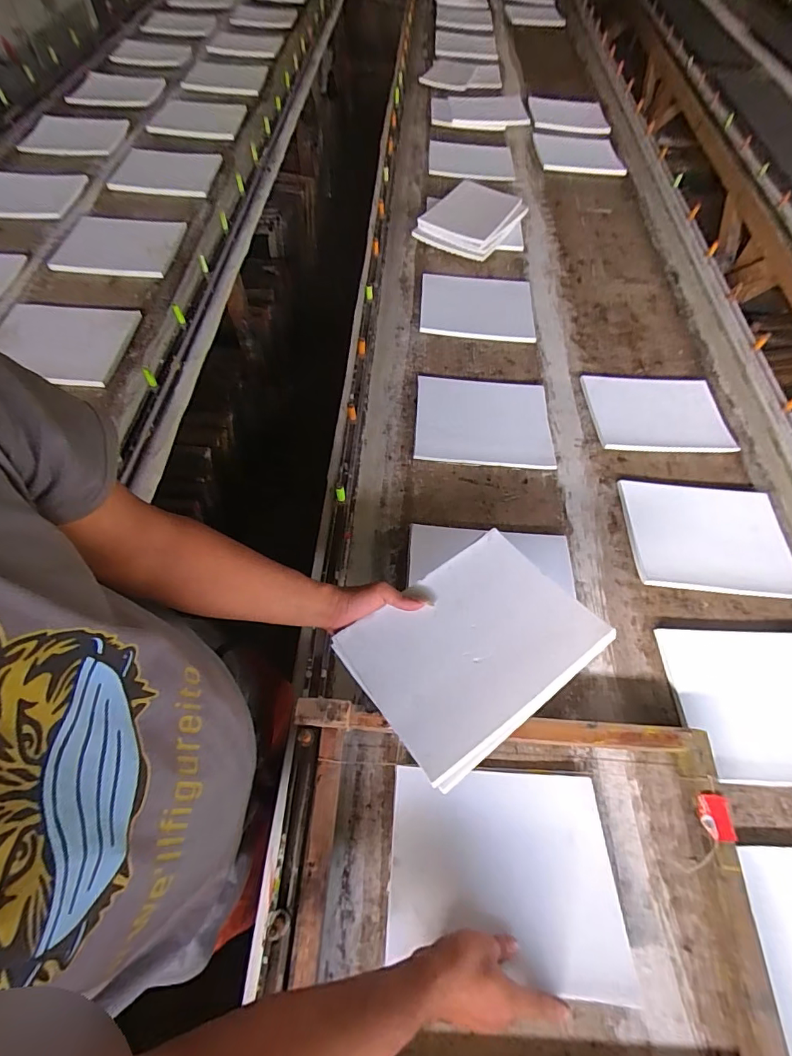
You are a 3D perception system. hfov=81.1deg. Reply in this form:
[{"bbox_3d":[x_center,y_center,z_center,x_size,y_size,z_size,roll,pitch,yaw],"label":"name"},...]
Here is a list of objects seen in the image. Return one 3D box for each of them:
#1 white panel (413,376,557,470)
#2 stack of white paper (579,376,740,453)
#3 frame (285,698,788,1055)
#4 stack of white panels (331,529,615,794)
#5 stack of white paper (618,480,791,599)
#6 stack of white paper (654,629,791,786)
[{"bbox_3d":[0.178,-0.222,0.949,0.272,0.012,0.230,3,61,1],"label":"white panel"},{"bbox_3d":[0.550,-0.246,0.980,0.280,0.009,0.210,0,61,-1],"label":"stack of white paper"},{"bbox_3d":[0.139,0.438,0.525,0.556,0.058,0.423,4,59,0],"label":"frame"},{"bbox_3d":[0.090,0.142,0.573,0.269,0.017,0.211,-35,53,-14],"label":"stack of white panels"},{"bbox_3d":[0.553,0.014,0.827,0.268,0.014,0.220,3,61,0],"label":"stack of white paper"},{"bbox_3d":[0.555,0.260,0.690,0.272,0.027,0.216,2,61,0],"label":"stack of white paper"}]

